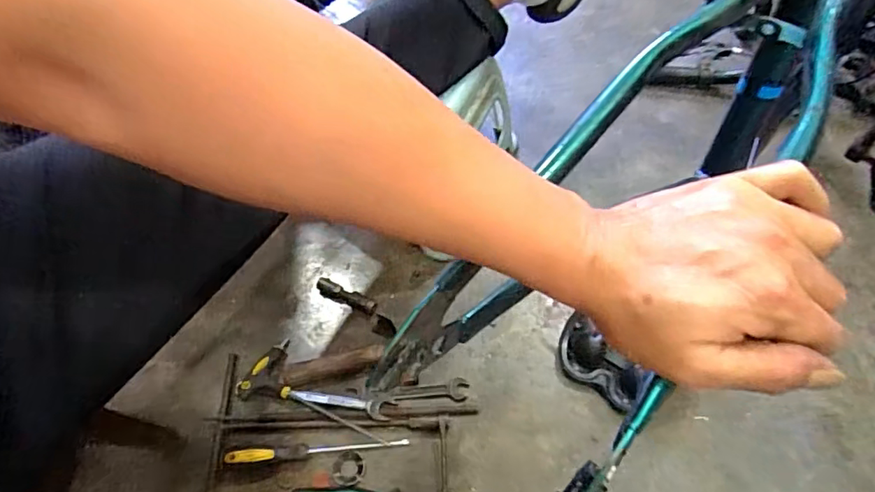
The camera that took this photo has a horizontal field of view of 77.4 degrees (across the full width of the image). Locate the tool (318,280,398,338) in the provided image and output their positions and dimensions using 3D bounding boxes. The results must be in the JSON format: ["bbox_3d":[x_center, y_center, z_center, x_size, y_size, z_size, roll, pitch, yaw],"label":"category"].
[{"bbox_3d":[-0.116,0.083,0.781,0.140,0.017,0.030,30,65,20],"label":"tool"}]

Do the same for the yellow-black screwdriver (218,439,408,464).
[{"bbox_3d":[-0.149,0.249,0.666,0.220,0.028,0.019,-5,58,1],"label":"yellow-black screwdriver"}]

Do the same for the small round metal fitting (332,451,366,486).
[{"bbox_3d":[-0.108,0.271,0.666,0.041,0.005,0.038,-2,59,3],"label":"small round metal fitting"}]

